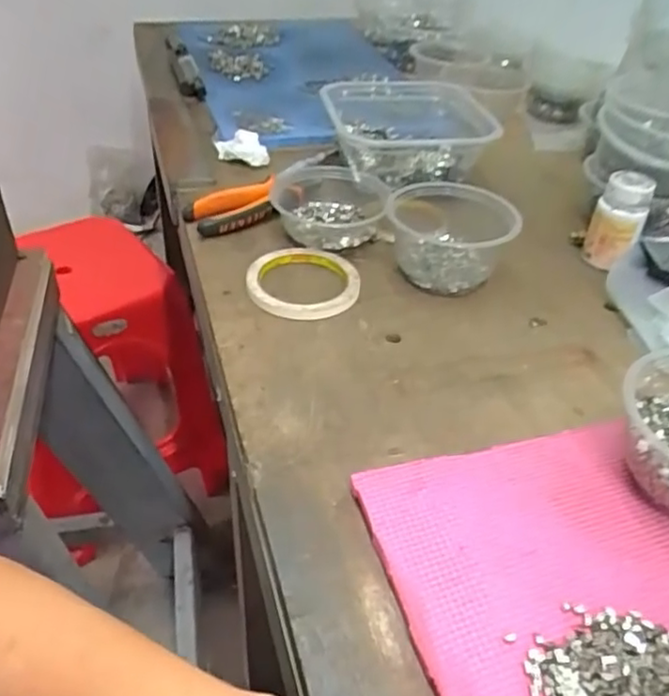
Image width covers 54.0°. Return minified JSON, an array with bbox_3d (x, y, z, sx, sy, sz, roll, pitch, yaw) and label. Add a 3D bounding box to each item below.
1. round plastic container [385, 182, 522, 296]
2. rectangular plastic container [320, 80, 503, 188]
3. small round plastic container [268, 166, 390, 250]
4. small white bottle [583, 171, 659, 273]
[{"bbox_3d":[0.105,-0.108,0.613,0.113,0.063,0.124,3,40,0],"label":"round plastic container"},{"bbox_3d":[0.079,-0.248,0.742,0.169,0.060,0.174,1,41,-4],"label":"rectangular plastic container"},{"bbox_3d":[-0.006,-0.141,0.645,0.111,0.038,0.111,0,39,0],"label":"small round plastic container"},{"bbox_3d":[0.265,-0.118,0.615,0.045,0.080,0.050,16,42,15],"label":"small white bottle"}]

